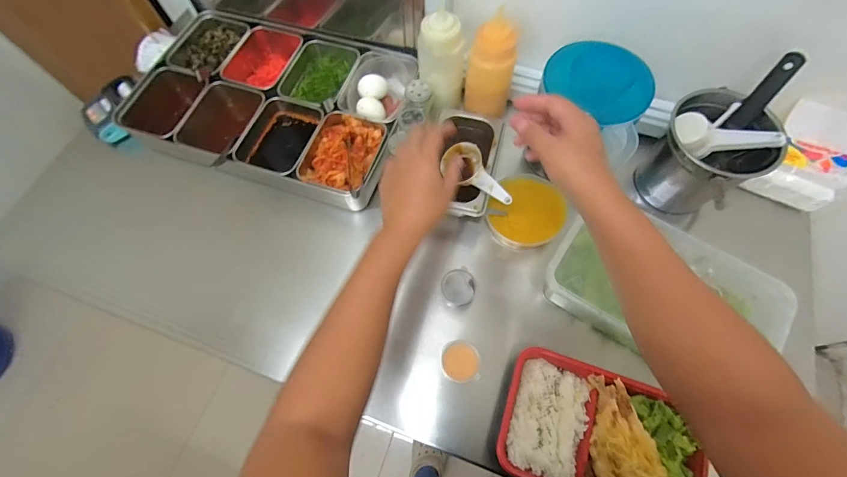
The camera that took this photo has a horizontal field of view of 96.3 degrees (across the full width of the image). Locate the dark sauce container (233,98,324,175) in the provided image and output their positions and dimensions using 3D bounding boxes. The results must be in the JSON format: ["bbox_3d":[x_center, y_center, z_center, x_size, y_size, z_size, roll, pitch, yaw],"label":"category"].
[{"bbox_3d":[-0.230,-0.161,0.609,0.114,0.052,0.140,17,68,9],"label":"dark sauce container"}]

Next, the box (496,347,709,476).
[{"bbox_3d":[0.205,0.224,0.431,0.220,0.037,0.140,19,68,10],"label":"box"}]

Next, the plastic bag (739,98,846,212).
[{"bbox_3d":[0.557,-0.114,0.546,0.102,0.098,0.096,28,70,14],"label":"plastic bag"}]

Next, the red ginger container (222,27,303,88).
[{"bbox_3d":[-0.279,-0.321,0.690,0.118,0.054,0.150,16,68,9],"label":"red ginger container"}]

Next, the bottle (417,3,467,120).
[{"bbox_3d":[0.030,-0.245,0.555,0.068,0.134,0.059,-10,66,-2],"label":"bottle"}]

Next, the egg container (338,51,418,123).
[{"bbox_3d":[-0.074,-0.249,0.648,0.109,0.054,0.144,11,67,7],"label":"egg container"}]

